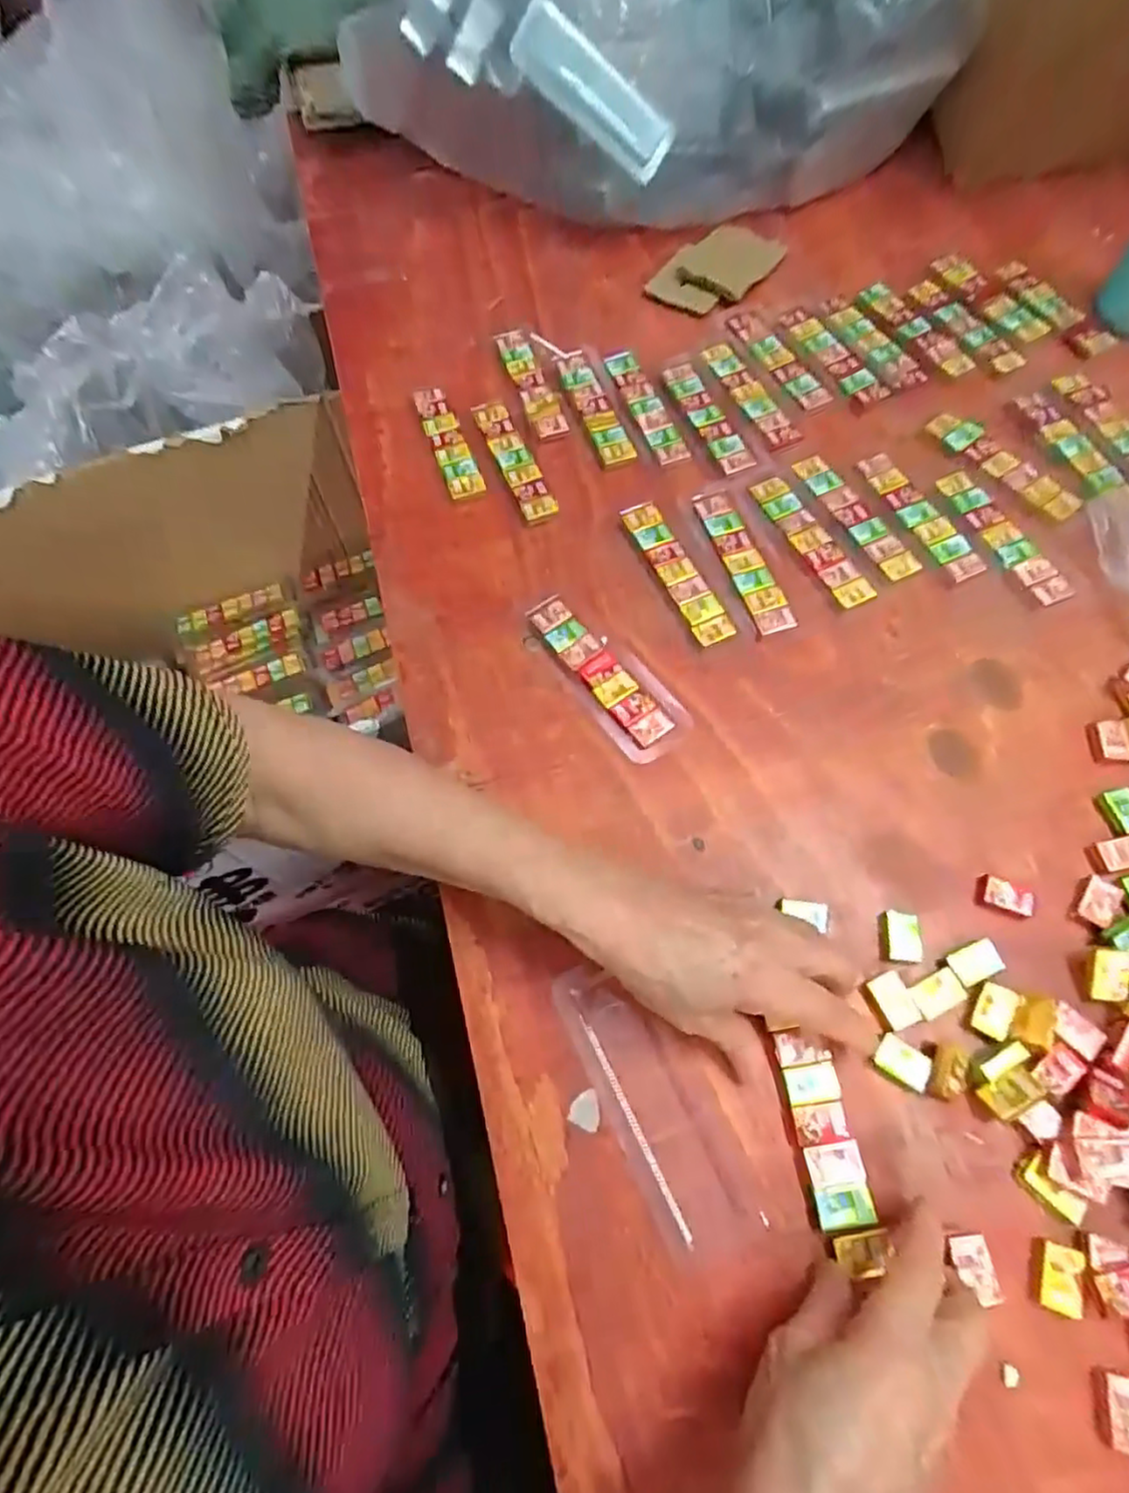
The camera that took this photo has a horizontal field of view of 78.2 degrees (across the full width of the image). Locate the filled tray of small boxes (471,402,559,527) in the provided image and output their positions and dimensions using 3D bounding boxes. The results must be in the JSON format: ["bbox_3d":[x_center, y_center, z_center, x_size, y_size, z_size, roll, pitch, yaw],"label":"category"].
[{"bbox_3d":[-0.037,-0.213,0.515,0.024,0.013,0.120,-21,66,-7],"label":"filled tray of small boxes"}]

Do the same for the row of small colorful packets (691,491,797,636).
[{"bbox_3d":[0.122,-0.128,0.473,0.026,0.006,0.120,-17,65,-5],"label":"row of small colorful packets"}]

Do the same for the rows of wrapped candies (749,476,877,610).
[{"bbox_3d":[0.168,-0.141,0.473,0.028,0.004,0.116,-24,66,-8],"label":"rows of wrapped candies"}]

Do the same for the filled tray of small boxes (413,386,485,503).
[{"bbox_3d":[-0.088,-0.228,0.524,0.026,0.016,0.107,-20,66,-6],"label":"filled tray of small boxes"}]

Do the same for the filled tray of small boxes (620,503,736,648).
[{"bbox_3d":[0.076,-0.119,0.470,0.025,0.007,0.121,-23,66,-7],"label":"filled tray of small boxes"}]

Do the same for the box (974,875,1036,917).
[{"bbox_3d":[0.237,0.080,0.372,0.028,0.006,0.017,18,67,11],"label":"box"}]

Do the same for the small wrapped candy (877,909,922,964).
[{"bbox_3d":[0.176,0.100,0.364,0.019,0.009,0.025,3,65,4],"label":"small wrapped candy"}]

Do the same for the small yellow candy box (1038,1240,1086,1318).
[{"bbox_3d":[0.214,0.230,0.301,0.016,0.008,0.025,18,67,11],"label":"small yellow candy box"}]

